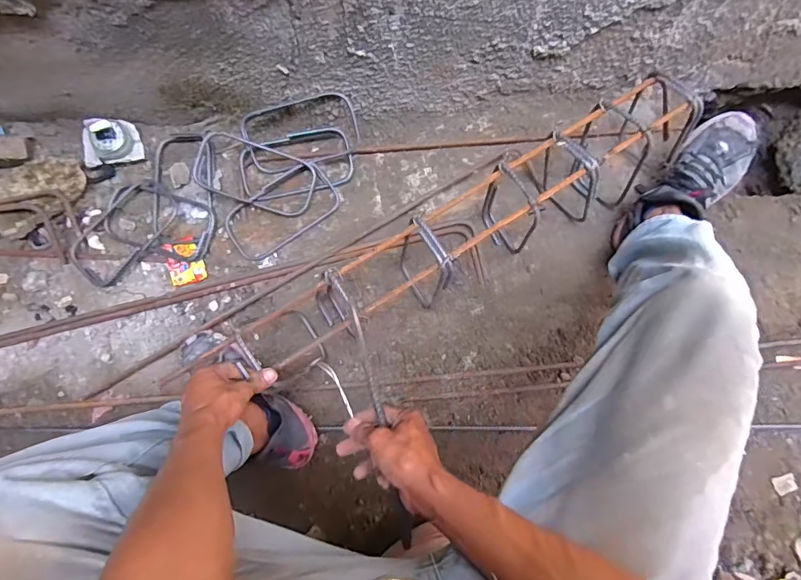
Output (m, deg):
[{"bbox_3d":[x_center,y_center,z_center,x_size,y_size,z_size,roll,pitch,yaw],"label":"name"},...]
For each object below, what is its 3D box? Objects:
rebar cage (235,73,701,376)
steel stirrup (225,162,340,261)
[{"bbox_3d":[0.154,-0.133,0.788,0.812,0.225,0.154,-29,78,-7],"label":"rebar cage"},{"bbox_3d":[-0.216,-0.144,0.858,0.208,0.022,0.113,-37,91,-4],"label":"steel stirrup"}]

